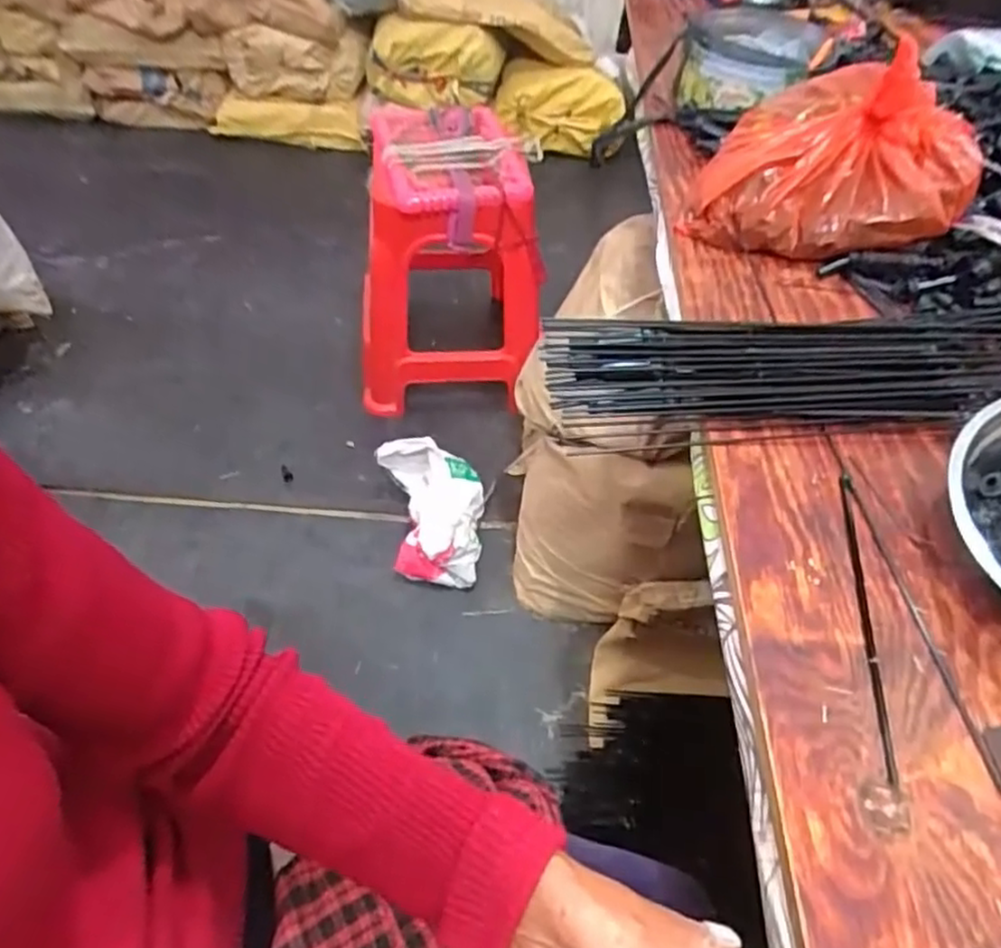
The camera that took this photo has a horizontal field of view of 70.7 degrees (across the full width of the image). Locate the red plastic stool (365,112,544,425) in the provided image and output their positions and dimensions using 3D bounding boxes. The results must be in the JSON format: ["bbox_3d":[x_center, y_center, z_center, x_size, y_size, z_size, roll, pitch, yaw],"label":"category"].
[{"bbox_3d":[-0.109,-0.434,1.501,0.366,0.494,0.385,1,52,-3],"label":"red plastic stool"}]

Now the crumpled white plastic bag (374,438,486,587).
[{"bbox_3d":[-0.118,0.074,1.318,0.182,0.135,0.264,-8,53,-10],"label":"crumpled white plastic bag"}]

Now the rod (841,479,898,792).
[{"bbox_3d":[0.236,0.088,0.453,0.008,0.004,0.219,10,51,5],"label":"rod"}]

